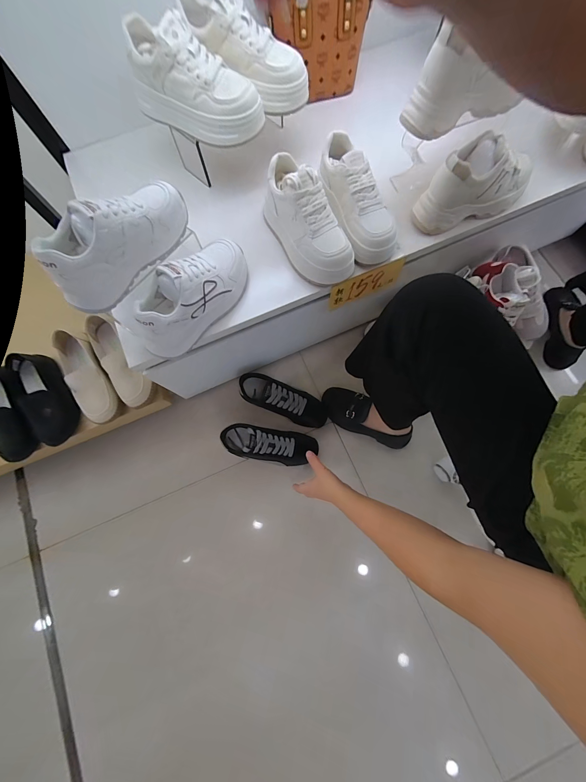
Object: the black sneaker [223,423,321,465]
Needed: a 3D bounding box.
[{"bbox_3d":[-0.054,0.133,0.694,0.224,0.106,0.081,7,76,3],"label":"black sneaker"}]

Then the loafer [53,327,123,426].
[{"bbox_3d":[-0.469,-0.034,0.641,0.085,0.065,0.215,-34,78,-7],"label":"loafer"}]

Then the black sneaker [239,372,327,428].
[{"bbox_3d":[-0.022,0.019,0.719,0.232,0.101,0.086,22,77,7],"label":"black sneaker"}]

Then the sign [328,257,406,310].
[{"bbox_3d":[0.150,-0.218,0.581,0.161,0.080,0.010,-22,67,-8],"label":"sign"}]

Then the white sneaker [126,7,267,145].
[{"bbox_3d":[-0.159,-0.503,0.465,0.219,0.105,0.083,23,78,7],"label":"white sneaker"}]

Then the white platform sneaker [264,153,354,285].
[{"bbox_3d":[0.027,-0.302,0.501,0.097,0.104,0.219,-30,77,-6],"label":"white platform sneaker"}]

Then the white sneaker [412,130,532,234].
[{"bbox_3d":[0.344,-0.384,0.514,0.226,0.111,0.079,-18,76,-3],"label":"white sneaker"}]

